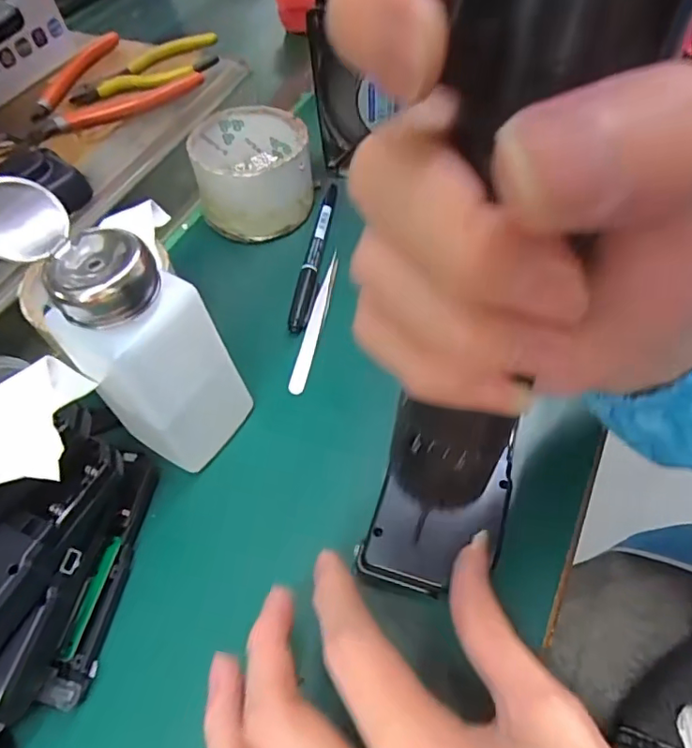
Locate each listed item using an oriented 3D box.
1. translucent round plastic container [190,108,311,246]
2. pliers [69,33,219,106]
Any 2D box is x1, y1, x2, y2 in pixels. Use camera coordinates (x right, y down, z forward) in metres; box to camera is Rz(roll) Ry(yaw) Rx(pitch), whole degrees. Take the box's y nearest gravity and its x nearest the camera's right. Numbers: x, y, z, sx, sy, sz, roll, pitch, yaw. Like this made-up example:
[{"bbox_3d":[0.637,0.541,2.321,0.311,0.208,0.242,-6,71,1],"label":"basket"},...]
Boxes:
[{"bbox_3d":[-0.065,-0.140,0.388,0.081,0.058,0.084,-6,56,2],"label":"translucent round plastic container"},{"bbox_3d":[-0.147,-0.225,0.403,0.116,0.012,0.045,-25,58,-11],"label":"pliers"}]

